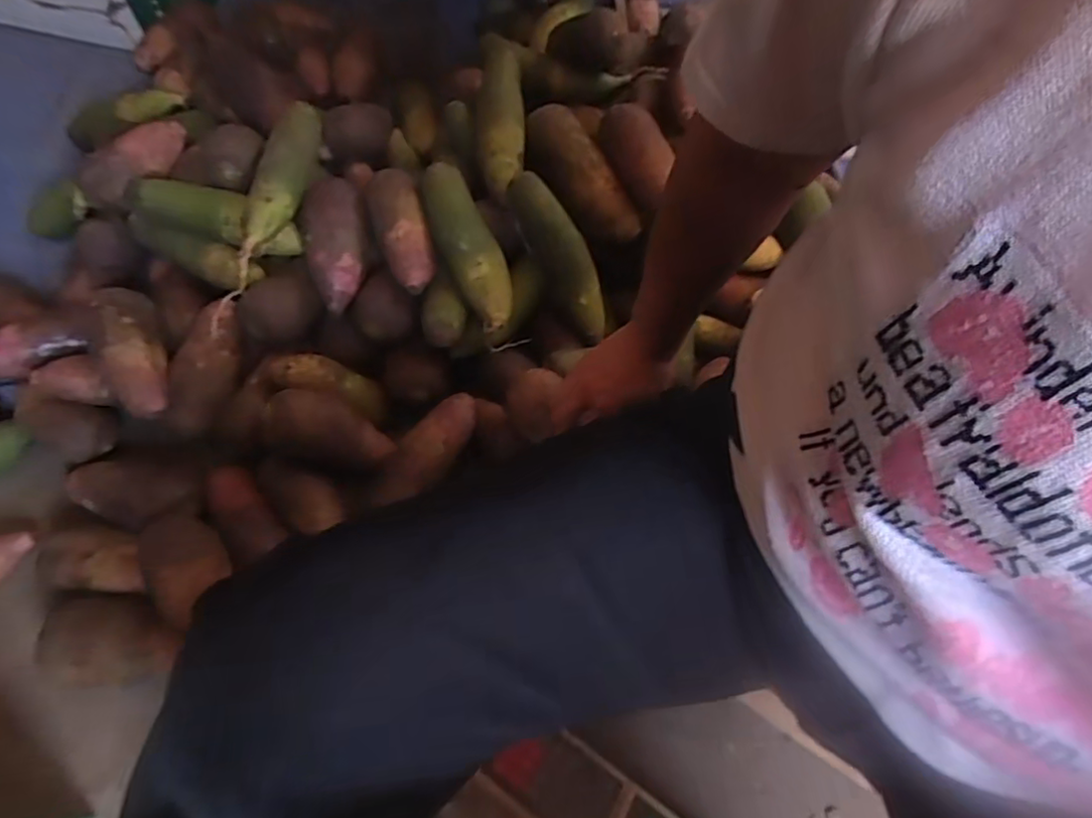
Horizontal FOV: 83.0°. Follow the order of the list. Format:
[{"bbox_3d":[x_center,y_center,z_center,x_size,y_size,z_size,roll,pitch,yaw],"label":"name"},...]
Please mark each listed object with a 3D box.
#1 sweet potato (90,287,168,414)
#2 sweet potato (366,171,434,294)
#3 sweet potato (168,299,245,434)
[{"bbox_3d":[-0.463,-0.065,0.684,0.057,0.053,0.157,-18,79,-9],"label":"sweet potato"},{"bbox_3d":[-0.168,-0.212,0.712,0.061,0.044,0.151,-16,65,-8],"label":"sweet potato"},{"bbox_3d":[-0.396,-0.051,0.722,0.062,0.052,0.154,16,87,7],"label":"sweet potato"}]

